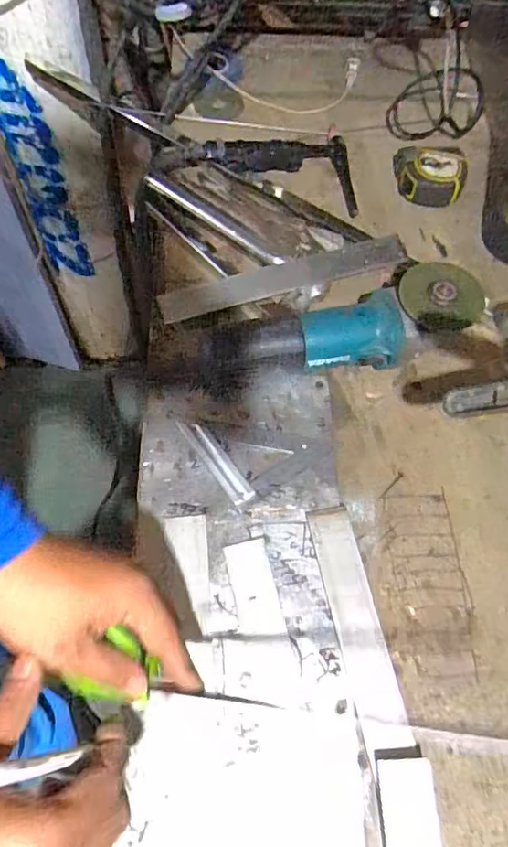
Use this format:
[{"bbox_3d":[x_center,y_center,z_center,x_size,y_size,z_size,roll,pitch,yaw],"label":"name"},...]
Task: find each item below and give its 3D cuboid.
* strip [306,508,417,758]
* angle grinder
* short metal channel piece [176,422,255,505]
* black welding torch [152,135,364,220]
[{"bbox_3d":[0.089,0.171,0.476,0.039,0.005,0.196,-15,65,4],"label":"strip"},{"bbox_3d":[0.086,-0.092,0.560,0.263,0.091,0.073,-11,66,-8],"label":"angle grinder"},{"bbox_3d":[-0.037,0.035,0.540,0.023,0.007,0.105,-32,68,-17],"label":"short metal channel piece"},{"bbox_3d":[0.009,-0.343,0.699,0.260,0.030,0.124,10,62,3],"label":"black welding torch"}]

